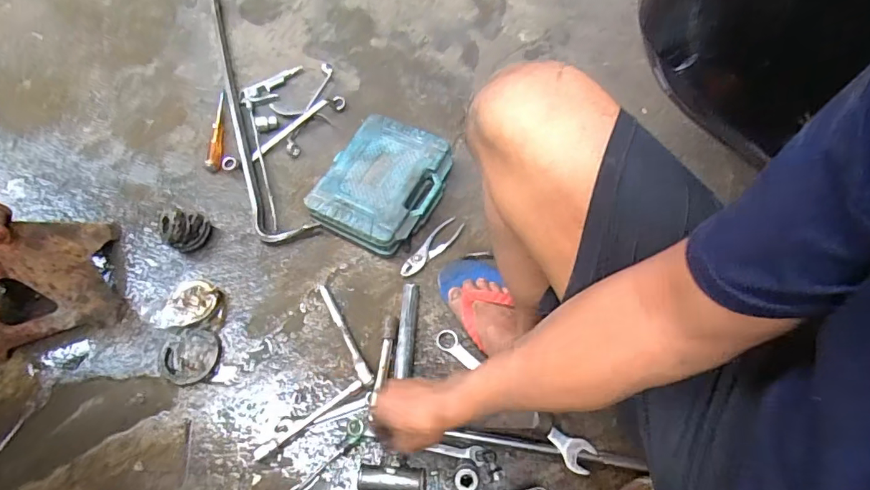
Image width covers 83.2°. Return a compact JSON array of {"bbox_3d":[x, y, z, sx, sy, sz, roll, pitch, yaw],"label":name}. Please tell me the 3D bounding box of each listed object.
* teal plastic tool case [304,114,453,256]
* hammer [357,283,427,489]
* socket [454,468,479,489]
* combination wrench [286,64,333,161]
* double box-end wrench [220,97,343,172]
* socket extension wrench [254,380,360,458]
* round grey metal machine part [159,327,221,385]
[{"bbox_3d":[-0.092,-0.110,0.883,0.194,0.063,0.242,28,63,11],"label":"teal plastic tool case"},{"bbox_3d":[-0.044,0.204,0.738,0.089,0.029,0.307,7,61,0],"label":"hammer"},{"bbox_3d":[0.042,0.323,0.670,0.032,0.041,0.030,1,61,-2],"label":"socket"},{"bbox_3d":[-0.251,-0.279,0.989,0.028,0.012,0.247,11,62,2],"label":"combination wrench"},{"bbox_3d":[-0.292,-0.224,0.961,0.276,0.019,0.036,-38,71,-21],"label":"double box-end wrench"},{"bbox_3d":[-0.182,0.251,0.711,0.170,0.014,0.015,-32,68,-19],"label":"socket extension wrench"},{"bbox_3d":[-0.377,0.168,0.749,0.087,0.015,0.083,2,62,-3],"label":"round grey metal machine part"}]

